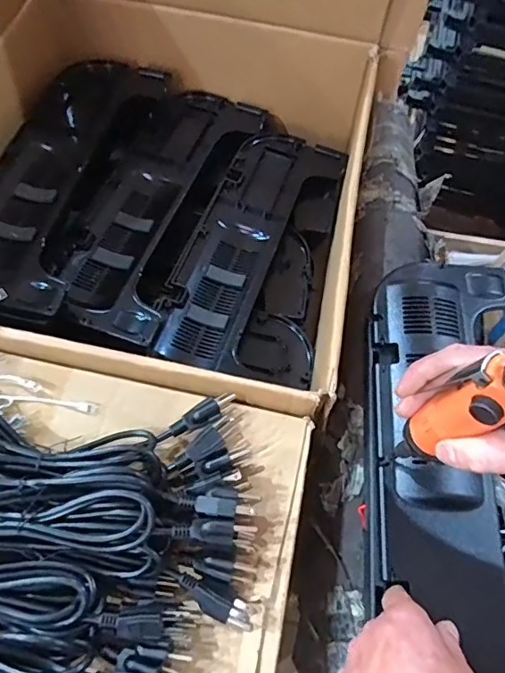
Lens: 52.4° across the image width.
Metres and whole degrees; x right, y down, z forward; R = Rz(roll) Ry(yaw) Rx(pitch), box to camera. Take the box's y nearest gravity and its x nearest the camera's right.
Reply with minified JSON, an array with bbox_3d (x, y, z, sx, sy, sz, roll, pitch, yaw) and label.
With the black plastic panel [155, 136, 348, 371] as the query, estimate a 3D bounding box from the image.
[{"bbox_3d":[-0.012,-0.153,0.757,0.144,0.025,0.438,26,65,11],"label":"black plastic panel"}]

